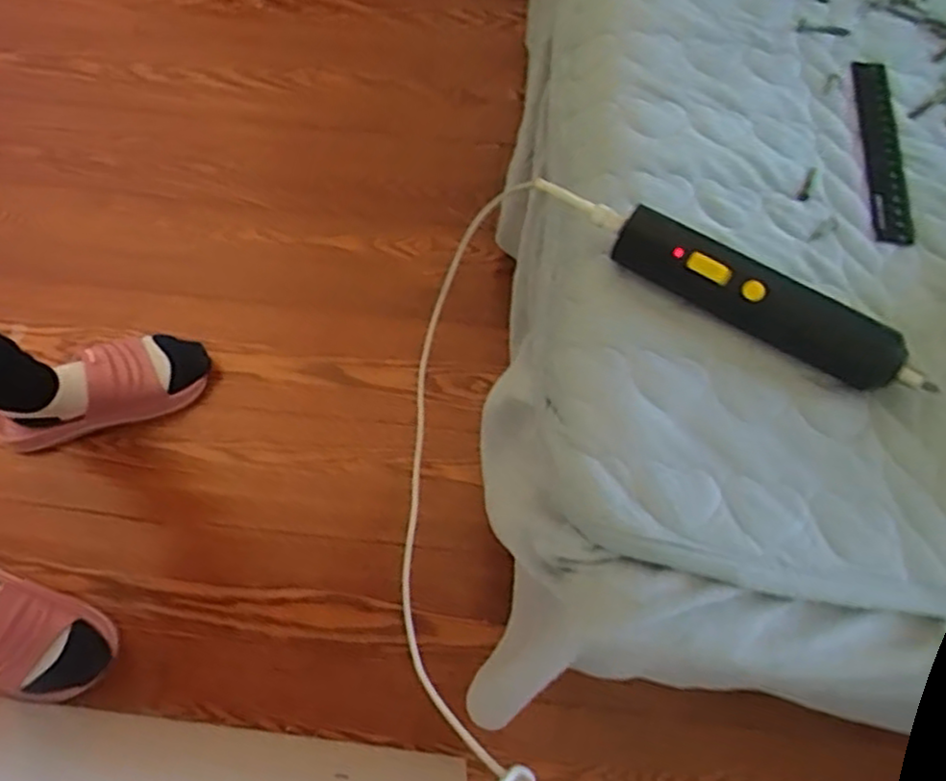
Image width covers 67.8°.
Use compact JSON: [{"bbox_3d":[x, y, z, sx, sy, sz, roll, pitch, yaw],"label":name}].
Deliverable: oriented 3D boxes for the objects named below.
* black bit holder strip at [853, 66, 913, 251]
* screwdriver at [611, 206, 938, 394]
[{"bbox_3d":[0.272,-0.161,0.470,0.025,0.011,0.157,7,69,2],"label":"black bit holder strip"},{"bbox_3d":[0.160,-0.047,0.388,0.173,0.032,0.027,30,72,12],"label":"screwdriver"}]

